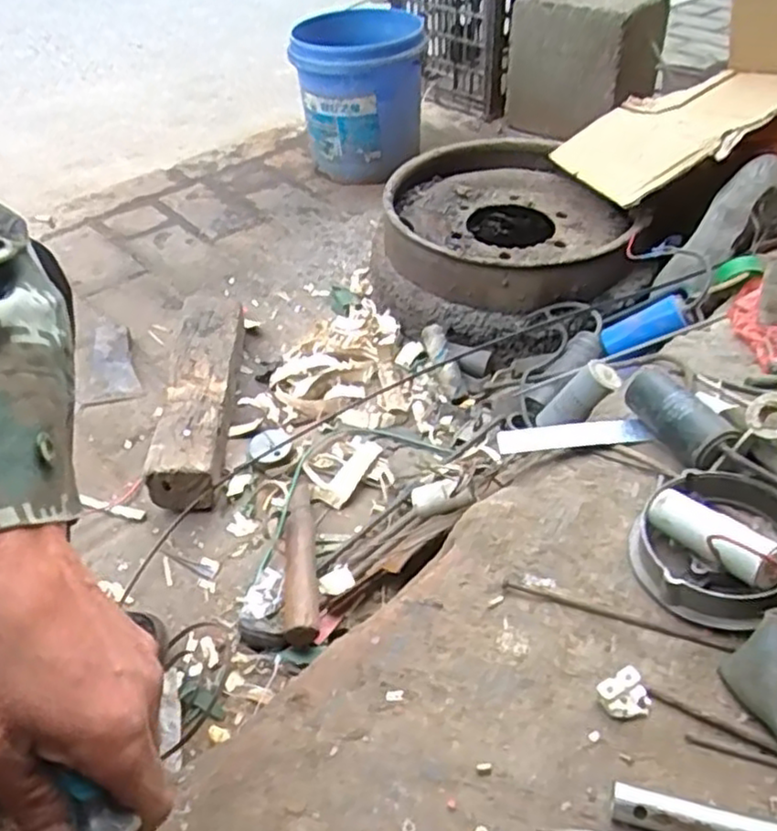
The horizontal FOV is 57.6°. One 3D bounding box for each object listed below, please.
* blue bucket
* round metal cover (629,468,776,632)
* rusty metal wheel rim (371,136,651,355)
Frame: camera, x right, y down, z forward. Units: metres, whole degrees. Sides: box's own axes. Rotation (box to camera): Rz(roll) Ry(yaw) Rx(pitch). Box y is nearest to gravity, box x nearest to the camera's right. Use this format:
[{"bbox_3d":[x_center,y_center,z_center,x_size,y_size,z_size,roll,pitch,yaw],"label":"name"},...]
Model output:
[{"bbox_3d":[-0.059,-0.640,1.442,0.254,0.283,0.243,-3,43,-2],"label":"blue bucket"},{"bbox_3d":[0.255,0.099,0.548,0.120,0.046,0.111,-1,43,1],"label":"round metal cover"},{"bbox_3d":[0.166,-0.277,1.095,0.376,0.126,0.464,0,43,2],"label":"rusty metal wheel rim"}]

